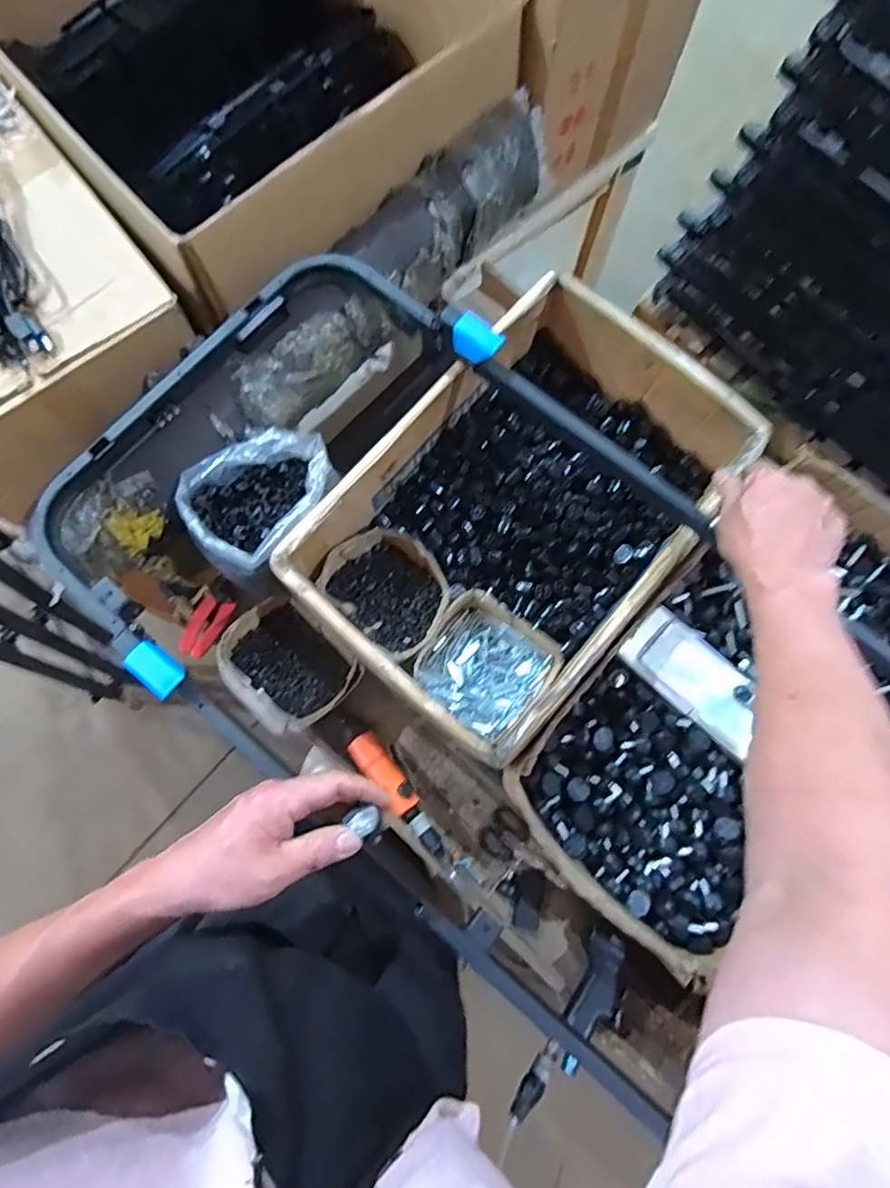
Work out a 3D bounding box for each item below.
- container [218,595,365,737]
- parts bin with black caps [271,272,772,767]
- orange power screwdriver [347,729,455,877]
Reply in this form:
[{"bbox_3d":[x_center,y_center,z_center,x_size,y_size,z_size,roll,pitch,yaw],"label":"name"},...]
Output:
[{"bbox_3d":[-0.209,0.094,0.763,0.171,0.083,0.134,43,80,9],"label":"container"},{"bbox_3d":[0.102,-0.096,0.728,0.353,0.142,0.524,42,80,9],"label":"parts bin with black caps"},{"bbox_3d":[-0.054,0.278,0.764,0.047,0.053,0.216,-39,80,-8],"label":"orange power screwdriver"}]

